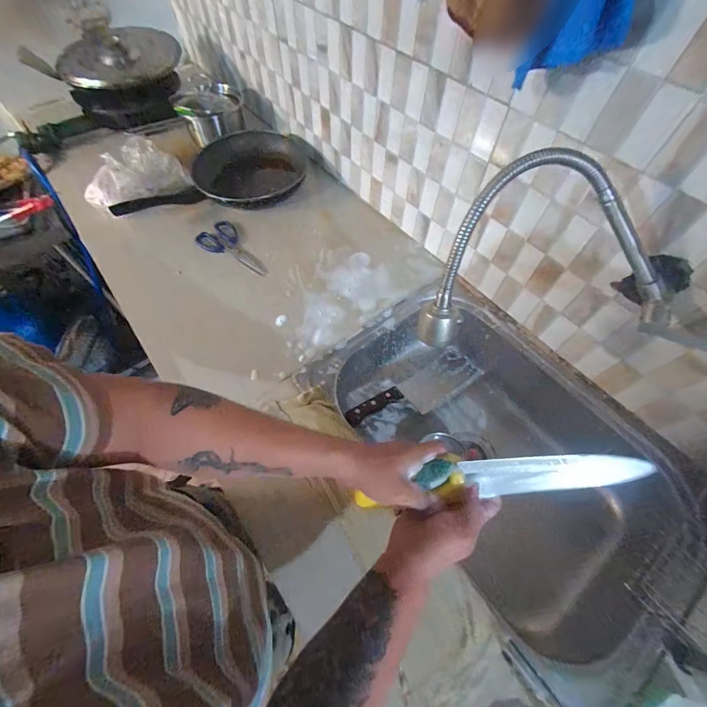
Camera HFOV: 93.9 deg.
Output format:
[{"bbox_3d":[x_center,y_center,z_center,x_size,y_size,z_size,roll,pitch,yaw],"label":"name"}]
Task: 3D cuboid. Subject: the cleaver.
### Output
[{"bbox_3d":[0.128,0.074,0.681,0.322,0.031,0.099,-19,61,-27],"label":"cleaver"}]

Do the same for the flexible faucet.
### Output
[{"bbox_3d":[0.215,-0.110,0.364,0.286,0.198,0.059,-10,30,0],"label":"flexible faucet"}]

